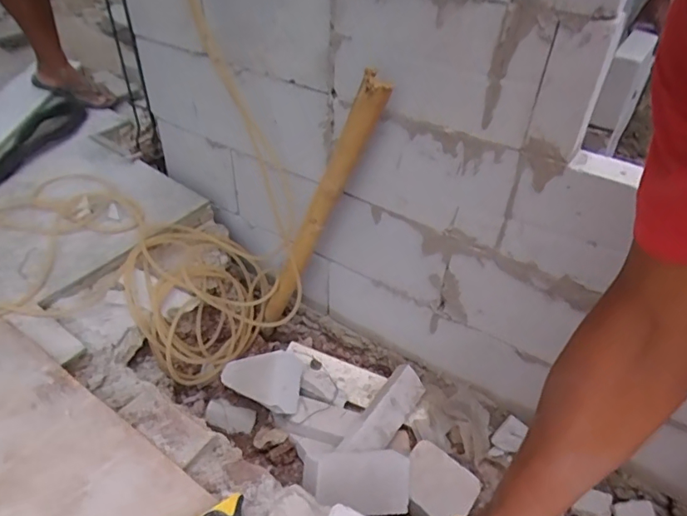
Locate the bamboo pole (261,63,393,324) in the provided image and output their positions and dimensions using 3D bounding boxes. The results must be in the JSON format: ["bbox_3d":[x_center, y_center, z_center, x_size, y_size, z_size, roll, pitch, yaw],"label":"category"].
[{"bbox_3d":[-0.063,-0.067,1.007,0.049,0.691,0.058,35,45,5],"label":"bamboo pole"}]

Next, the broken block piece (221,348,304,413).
[{"bbox_3d":[-0.177,0.271,1.058,0.174,0.086,0.137,-2,39,-5],"label":"broken block piece"}]

